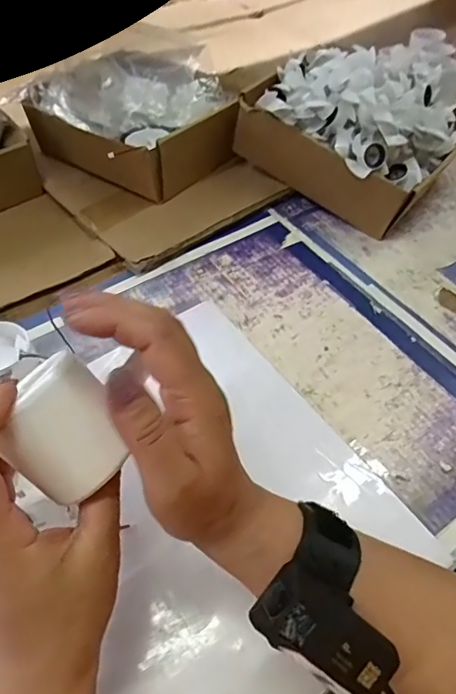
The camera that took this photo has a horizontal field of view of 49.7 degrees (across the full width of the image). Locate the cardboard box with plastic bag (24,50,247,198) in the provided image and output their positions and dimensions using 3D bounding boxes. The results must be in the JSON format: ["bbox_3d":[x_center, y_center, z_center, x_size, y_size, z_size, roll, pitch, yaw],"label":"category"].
[{"bbox_3d":[-0.096,-0.267,0.589,0.200,0.077,0.181,35,59,22],"label":"cardboard box with plastic bag"}]

